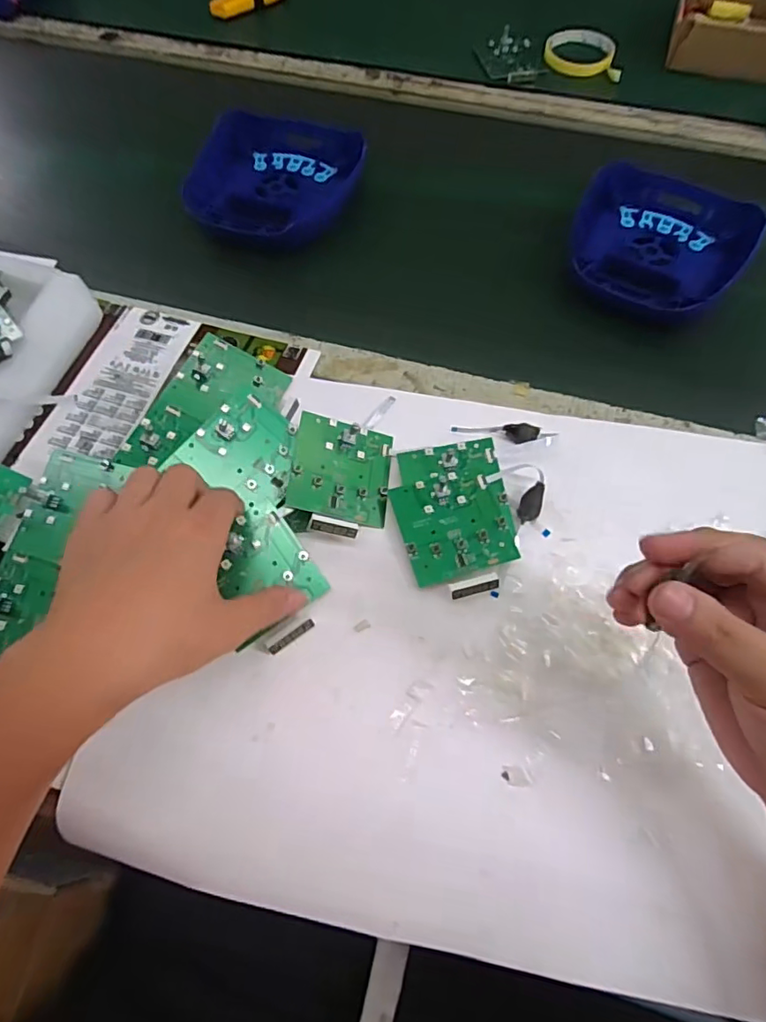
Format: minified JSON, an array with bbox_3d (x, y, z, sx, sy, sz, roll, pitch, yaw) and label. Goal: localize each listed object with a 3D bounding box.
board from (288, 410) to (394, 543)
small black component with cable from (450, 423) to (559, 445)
[{"bbox_3d":[-0.030,-0.025,0.411,0.074,0.011,0.092,14,66,-16],"label":"board"},{"bbox_3d":[0.096,-0.063,0.445,0.082,0.007,0.020,6,61,16],"label":"small black component with cable"}]

